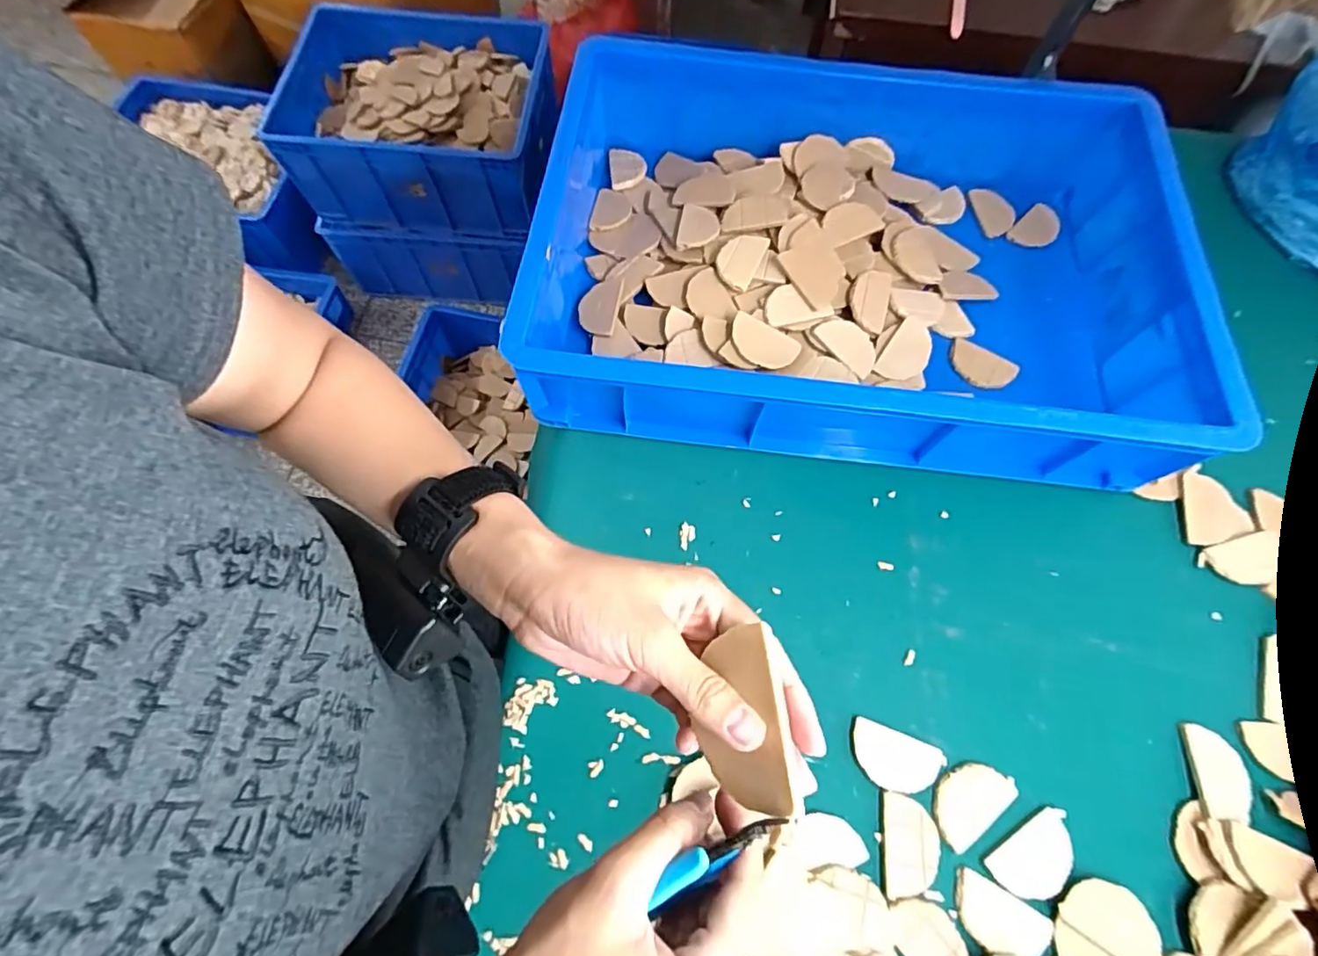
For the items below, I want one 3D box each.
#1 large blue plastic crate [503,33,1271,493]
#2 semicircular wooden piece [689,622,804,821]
[{"bbox_3d":[0.190,-0.228,0.592,0.595,0.123,0.418,7,67,1],"label":"large blue plastic crate"},{"bbox_3d":[0.033,0.098,0.234,0.039,0.005,0.067,-22,69,36],"label":"semicircular wooden piece"}]

